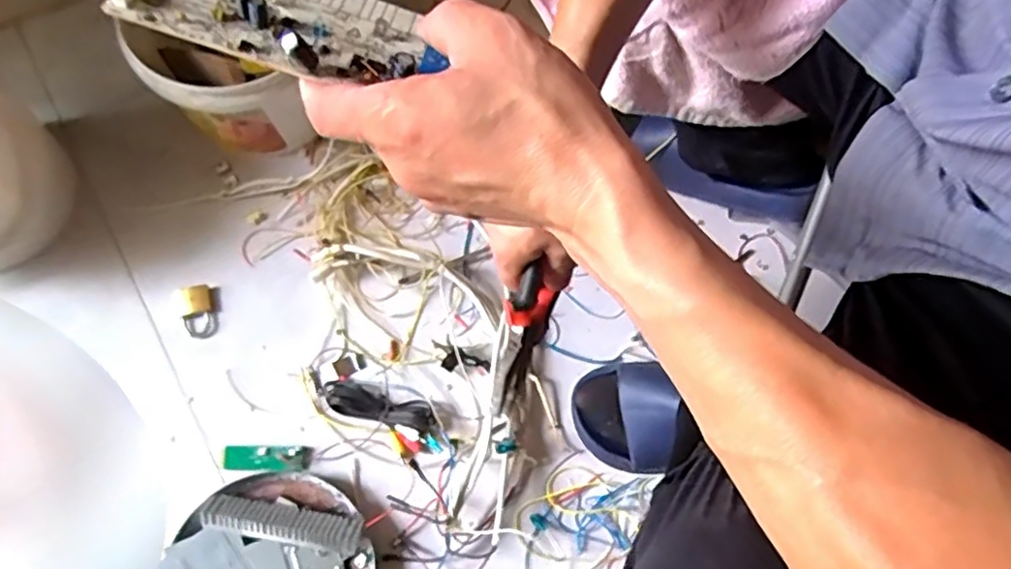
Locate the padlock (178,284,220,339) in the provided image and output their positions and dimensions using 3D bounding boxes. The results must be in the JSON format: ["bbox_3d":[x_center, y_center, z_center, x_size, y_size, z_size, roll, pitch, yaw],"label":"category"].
[{"bbox_3d":[-0.344,0.029,0.737,0.039,0.013,0.058,-9,71,-5],"label":"padlock"}]

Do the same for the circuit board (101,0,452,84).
[{"bbox_3d":[-0.097,-0.125,0.293,0.130,0.022,0.069,13,56,-13],"label":"circuit board"}]

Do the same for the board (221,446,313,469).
[{"bbox_3d":[-0.250,0.181,0.686,0.088,0.009,0.023,1,71,-2],"label":"board"}]

